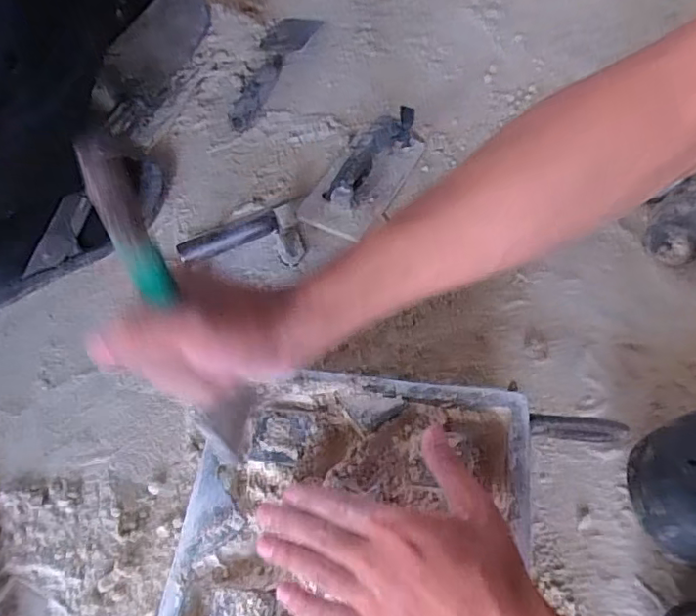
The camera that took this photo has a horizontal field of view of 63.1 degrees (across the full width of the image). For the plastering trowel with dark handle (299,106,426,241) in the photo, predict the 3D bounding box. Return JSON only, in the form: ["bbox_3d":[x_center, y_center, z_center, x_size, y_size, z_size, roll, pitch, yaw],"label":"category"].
[{"bbox_3d":[0.020,-0.170,0.673,0.094,0.076,0.186,22,64,13],"label":"plastering trowel with dark handle"}]

